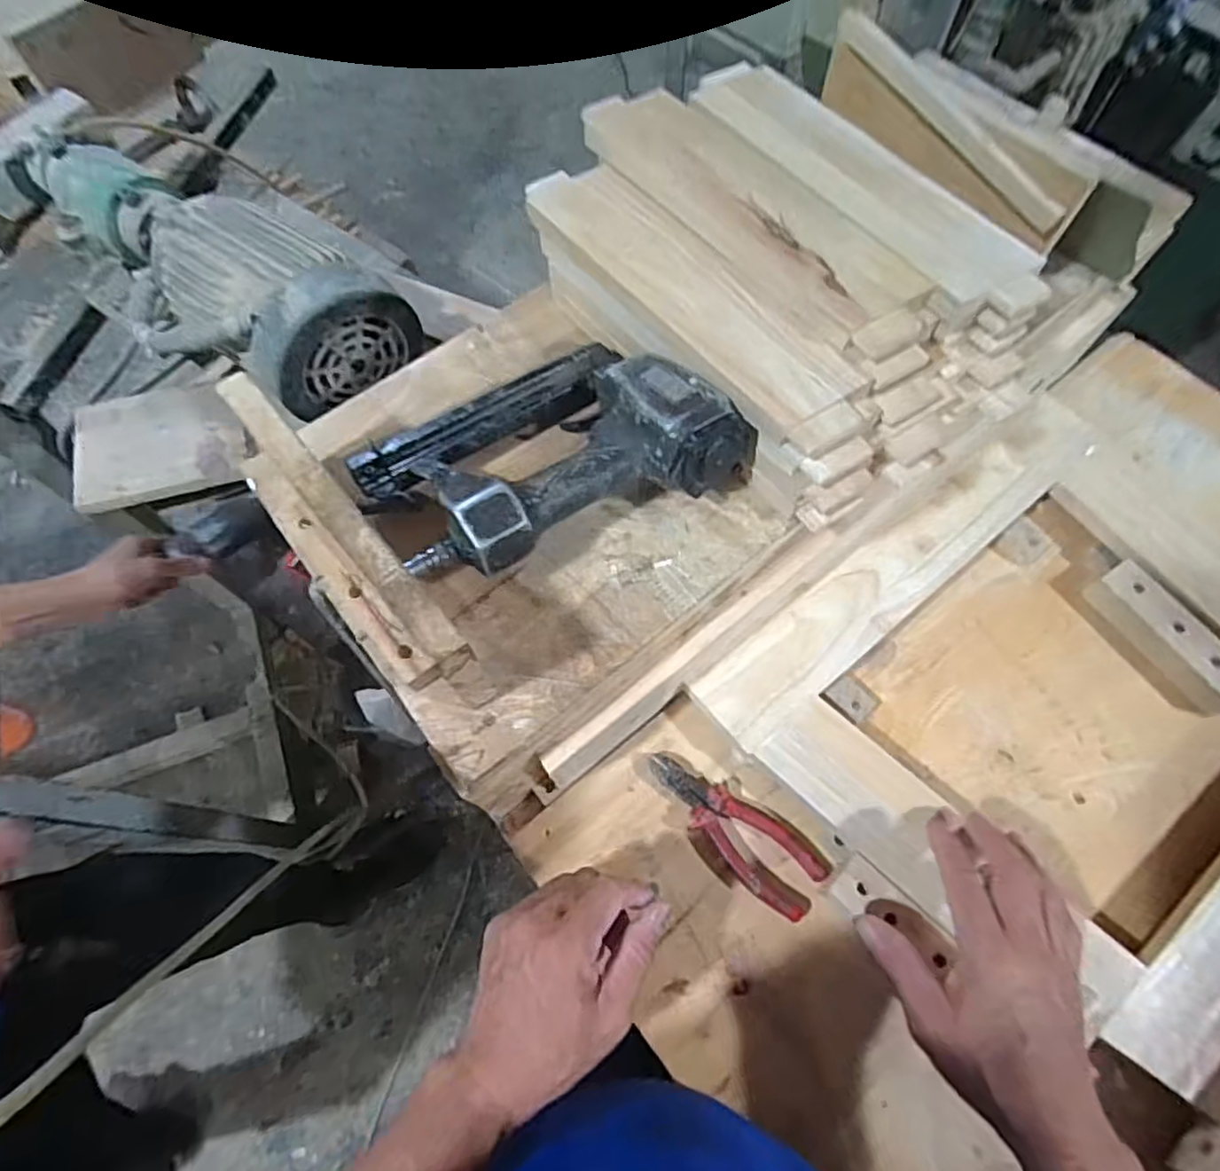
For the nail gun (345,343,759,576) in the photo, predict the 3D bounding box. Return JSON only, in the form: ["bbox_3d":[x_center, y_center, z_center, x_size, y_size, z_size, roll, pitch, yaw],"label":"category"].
[{"bbox_3d":[-0.040,-0.093,0.449,0.235,0.061,0.148,-30,69,-10],"label":"nail gun"}]

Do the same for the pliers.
[{"bbox_3d":[0.096,0.191,0.522,0.156,0.022,0.056,35,72,16],"label":"pliers"}]

